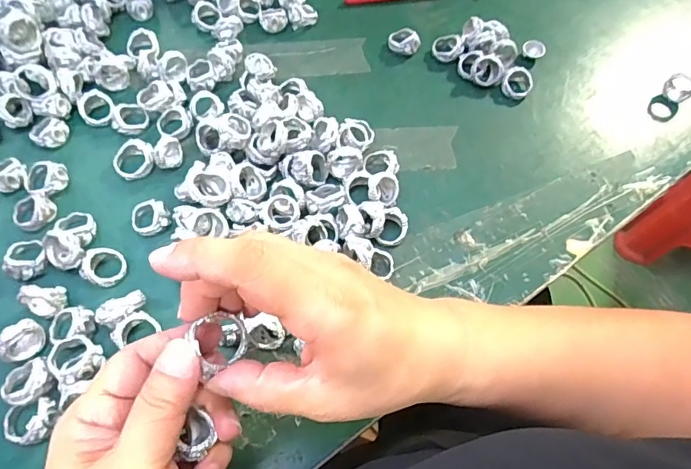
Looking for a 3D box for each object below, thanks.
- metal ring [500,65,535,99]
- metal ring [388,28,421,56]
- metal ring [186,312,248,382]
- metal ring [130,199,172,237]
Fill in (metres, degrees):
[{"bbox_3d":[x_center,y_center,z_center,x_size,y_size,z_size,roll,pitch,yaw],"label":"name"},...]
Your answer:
[{"bbox_3d":[0.151,-0.133,0.423,0.027,0.007,0.027,-18,99,-2],"label":"metal ring"},{"bbox_3d":[0.053,-0.177,0.443,0.028,0.016,0.028,1,63,-3],"label":"metal ring"},{"bbox_3d":[-0.058,0.049,0.222,0.025,0.010,0.023,1,63,-3],"label":"metal ring"},{"bbox_3d":[-0.139,-0.012,0.346,0.026,0.016,0.027,1,63,-3],"label":"metal ring"}]

